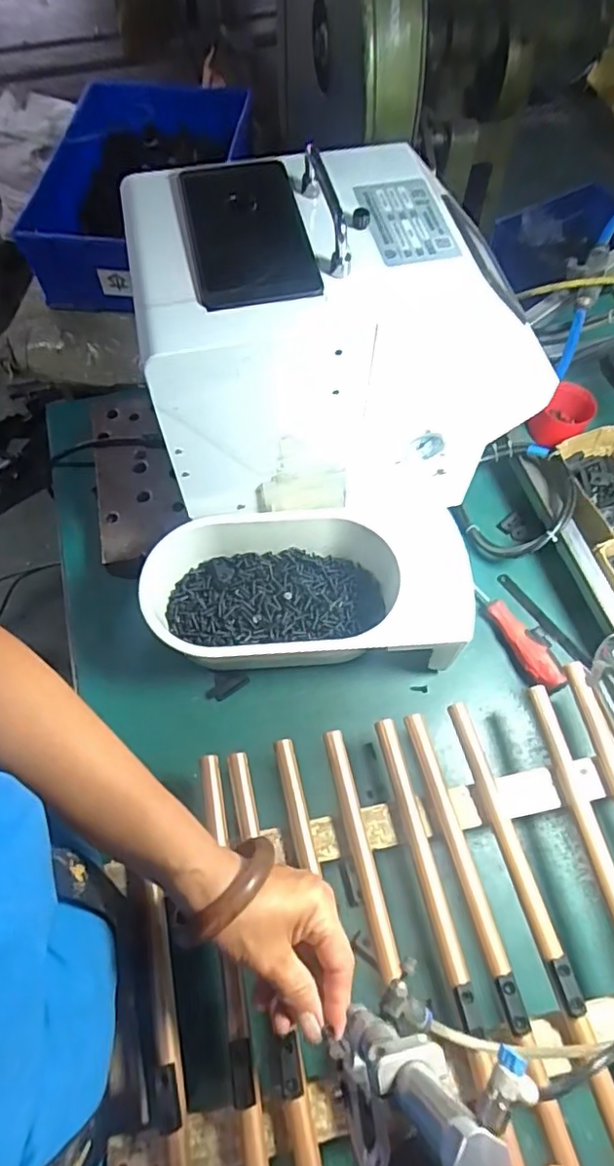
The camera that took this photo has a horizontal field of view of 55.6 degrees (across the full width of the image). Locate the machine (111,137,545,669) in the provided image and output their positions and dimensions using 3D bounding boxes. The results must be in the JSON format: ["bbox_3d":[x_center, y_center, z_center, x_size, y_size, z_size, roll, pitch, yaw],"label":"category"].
[{"bbox_3d":[0.032,-0.136,0.543,0.353,0.295,0.399,4,64,2],"label":"machine"}]

